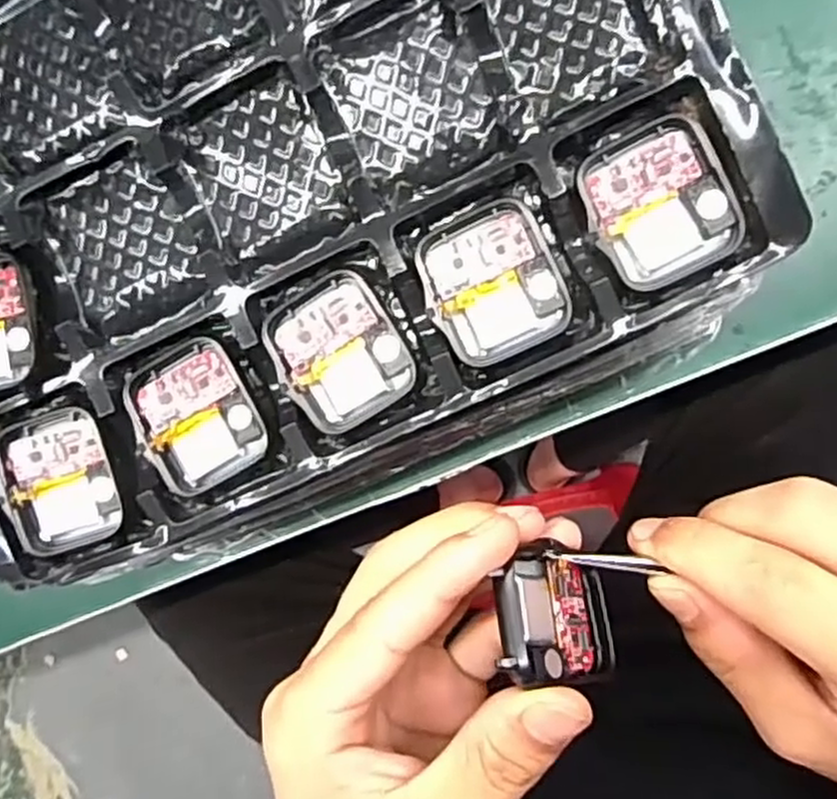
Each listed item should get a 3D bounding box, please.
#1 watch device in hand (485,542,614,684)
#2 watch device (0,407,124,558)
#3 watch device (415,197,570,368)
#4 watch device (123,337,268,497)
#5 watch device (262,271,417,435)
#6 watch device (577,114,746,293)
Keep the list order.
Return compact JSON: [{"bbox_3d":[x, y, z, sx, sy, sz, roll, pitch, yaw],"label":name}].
[{"bbox_3d":[0.037,0.059,0.205,0.010,0.046,0.036,-25,59,40],"label":"watch device in hand"},{"bbox_3d":[-0.114,0.025,0.236,0.036,0.011,0.044,-20,89,7],"label":"watch device"},{"bbox_3d":[0.021,-0.034,0.216,0.037,0.007,0.043,-19,89,7],"label":"watch device"},{"bbox_3d":[-0.069,0.005,0.229,0.037,0.006,0.044,-27,88,7],"label":"watch device"},{"bbox_3d":[-0.024,-0.014,0.224,0.036,0.008,0.043,-32,88,7],"label":"watch device"},{"bbox_3d":[0.068,-0.055,0.208,0.036,0.011,0.042,-25,89,7],"label":"watch device"}]

